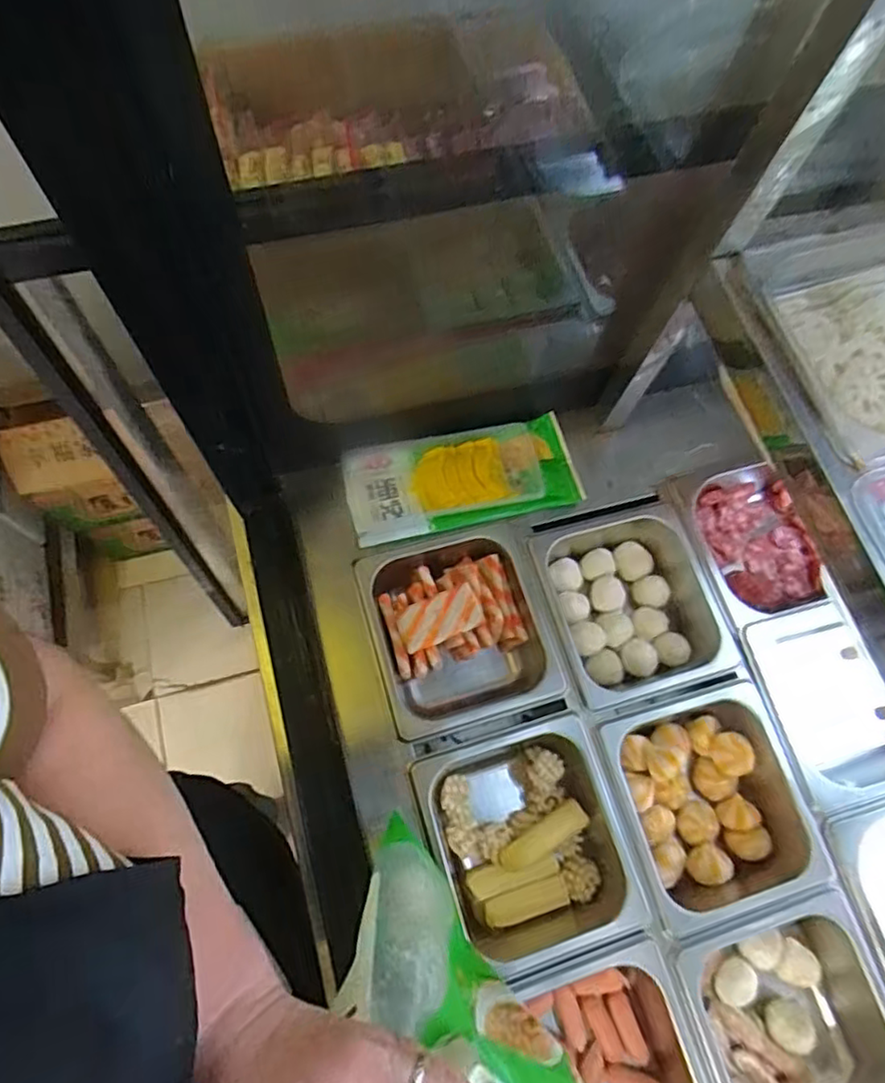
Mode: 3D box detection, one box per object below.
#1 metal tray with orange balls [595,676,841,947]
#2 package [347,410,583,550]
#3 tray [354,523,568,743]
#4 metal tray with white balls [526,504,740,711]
[{"bbox_3d":[0.233,0.229,0.561,0.161,0.063,0.169,-14,72,-8],"label":"metal tray with orange balls"},{"bbox_3d":[0.020,-0.062,0.615,0.222,0.023,0.096,-12,71,-7],"label":"package"},{"bbox_3d":[0.014,0.090,0.614,0.160,0.082,0.172,-15,72,-8],"label":"tray"},{"bbox_3d":[0.186,0.062,0.622,0.161,0.062,0.169,-15,72,-8],"label":"metal tray with white balls"}]

